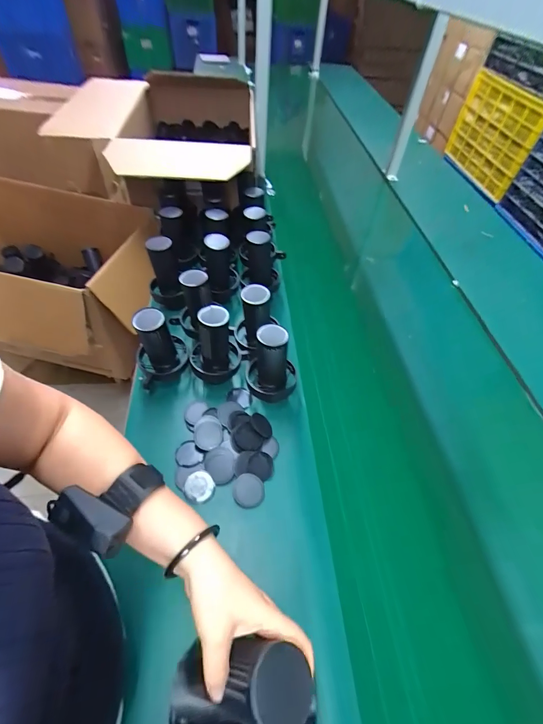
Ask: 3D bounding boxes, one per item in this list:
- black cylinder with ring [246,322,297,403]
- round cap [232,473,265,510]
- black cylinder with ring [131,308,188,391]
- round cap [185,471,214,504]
[{"bbox_3d":[0.002,0.004,0.606,0.085,0.147,0.086,2,52,-2],"label":"black cylinder with ring"},{"bbox_3d":[-0.039,0.216,0.547,0.051,0.005,0.052,-1,68,1],"label":"round cap"},{"bbox_3d":[-0.212,-0.030,0.620,0.098,0.137,0.082,-20,56,-18],"label":"black cylinder with ring"},{"bbox_3d":[-0.120,0.210,0.548,0.049,0.014,0.048,2,52,-2],"label":"round cap"}]

